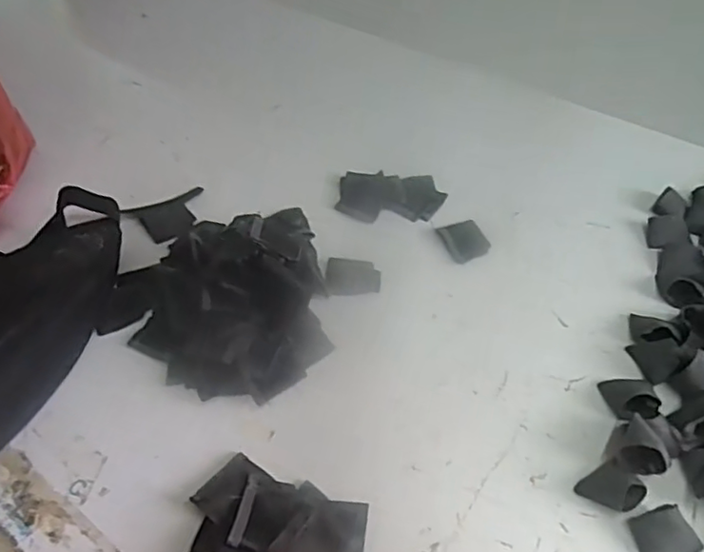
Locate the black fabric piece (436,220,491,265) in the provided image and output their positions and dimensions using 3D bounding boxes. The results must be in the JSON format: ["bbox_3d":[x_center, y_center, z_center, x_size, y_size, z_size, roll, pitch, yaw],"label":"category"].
[{"bbox_3d":[0.121,-0.037,0.635,0.045,0.004,0.056,-15,48,-14],"label":"black fabric piece"}]

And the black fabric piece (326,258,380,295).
[{"bbox_3d":[0.001,0.001,0.595,0.054,0.004,0.048,2,46,-7],"label":"black fabric piece"}]

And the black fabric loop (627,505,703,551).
[{"bbox_3d":[0.220,0.182,0.414,0.040,0.016,0.034,-10,47,-9],"label":"black fabric loop"}]

